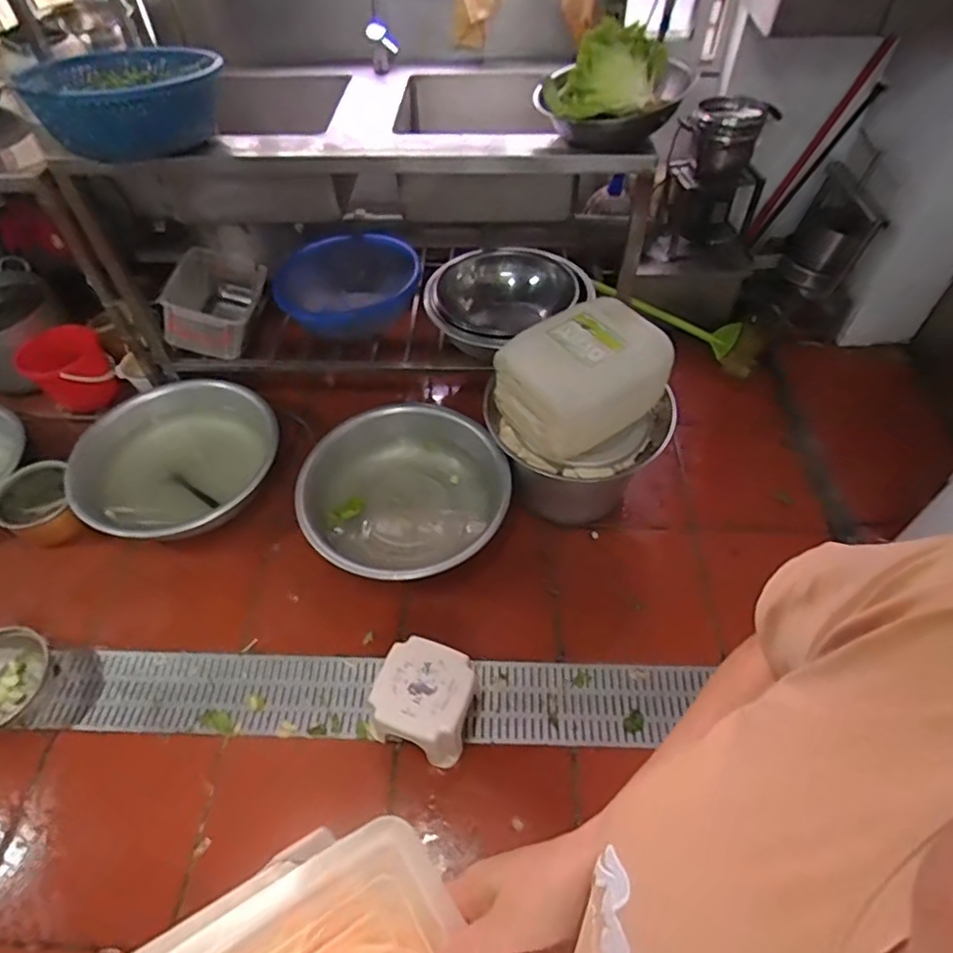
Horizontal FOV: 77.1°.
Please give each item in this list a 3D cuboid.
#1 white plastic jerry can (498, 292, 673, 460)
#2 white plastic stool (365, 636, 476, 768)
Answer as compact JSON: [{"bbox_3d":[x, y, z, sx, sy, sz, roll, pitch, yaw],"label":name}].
[{"bbox_3d":[0.272,-0.255,1.521,0.402,0.233,0.264,-28,57,-18],"label":"white plastic jerry can"},{"bbox_3d":[-0.118,0.521,1.404,0.220,0.167,0.217,17,55,14],"label":"white plastic stool"}]

